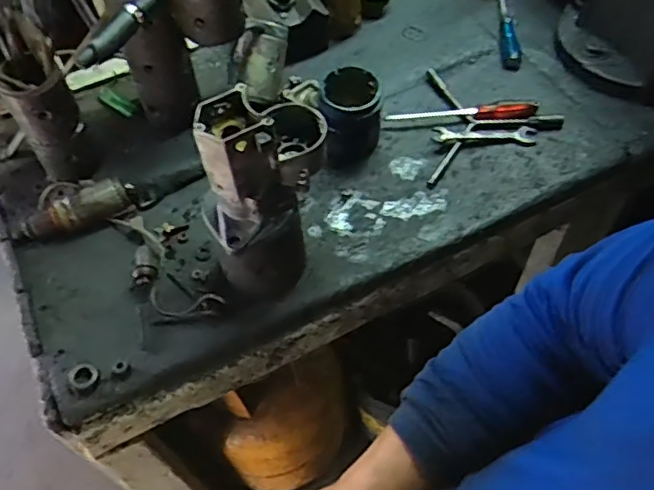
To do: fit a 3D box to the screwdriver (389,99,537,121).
[{"bbox_3d":[0.207,-0.202,0.919,0.223,0.027,0.033,-1,56,2],"label":"screwdriver"}]

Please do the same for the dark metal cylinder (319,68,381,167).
[{"bbox_3d":[0.034,-0.189,0.869,0.082,0.108,0.089,-5,56,-1],"label":"dark metal cylinder"}]

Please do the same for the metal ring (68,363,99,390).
[{"bbox_3d":[-0.290,0.158,0.715,0.037,0.015,0.031,27,62,19],"label":"metal ring"}]

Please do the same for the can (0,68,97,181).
[{"bbox_3d":[-0.374,-0.163,0.827,0.079,0.162,0.065,-27,59,-14],"label":"can"}]

